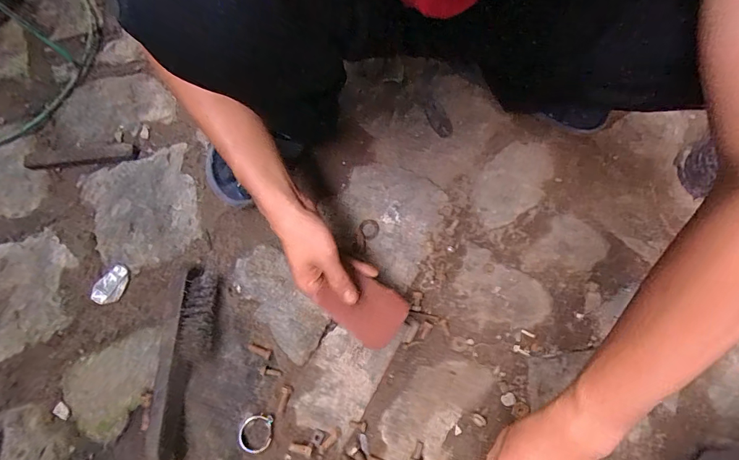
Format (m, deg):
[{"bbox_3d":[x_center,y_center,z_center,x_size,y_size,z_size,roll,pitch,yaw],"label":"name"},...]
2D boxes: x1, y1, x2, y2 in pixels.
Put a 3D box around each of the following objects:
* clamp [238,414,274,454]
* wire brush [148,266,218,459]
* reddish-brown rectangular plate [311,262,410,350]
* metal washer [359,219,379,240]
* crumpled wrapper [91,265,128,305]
[{"bbox_3d":[-0.134,0.241,0.478,0.038,0.009,0.041,0,71,0],"label":"clamp"},{"bbox_3d":[-0.225,0.170,0.486,0.061,0.043,0.216,1,71,0],"label":"wire brush"},{"bbox_3d":[-0.005,0.081,0.448,0.093,0.011,0.070,41,57,-8],"label":"reddish-brown rectangular plate"},{"bbox_3d":[0.000,-0.002,0.563,0.025,0.004,0.029,-28,73,-10],"label":"metal washer"},{"bbox_3d":[-0.348,0.072,0.543,0.035,0.008,0.052,17,71,6],"label":"crumpled wrapper"}]

